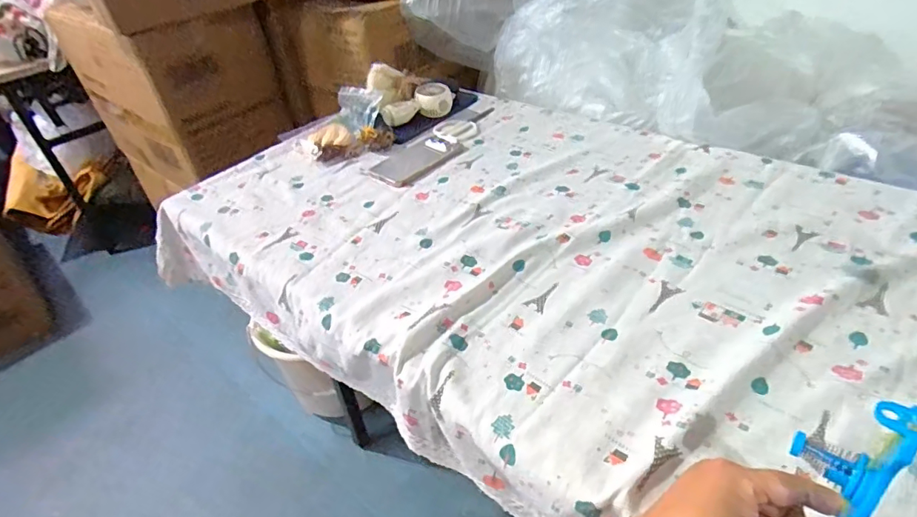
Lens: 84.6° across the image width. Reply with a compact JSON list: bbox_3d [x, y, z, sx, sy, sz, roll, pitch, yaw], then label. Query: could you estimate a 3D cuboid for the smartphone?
[{"bbox_3d":[-0.074,-0.168,0.840,0.083,0.006,0.156,26,49,33],"label":"smartphone"}]

